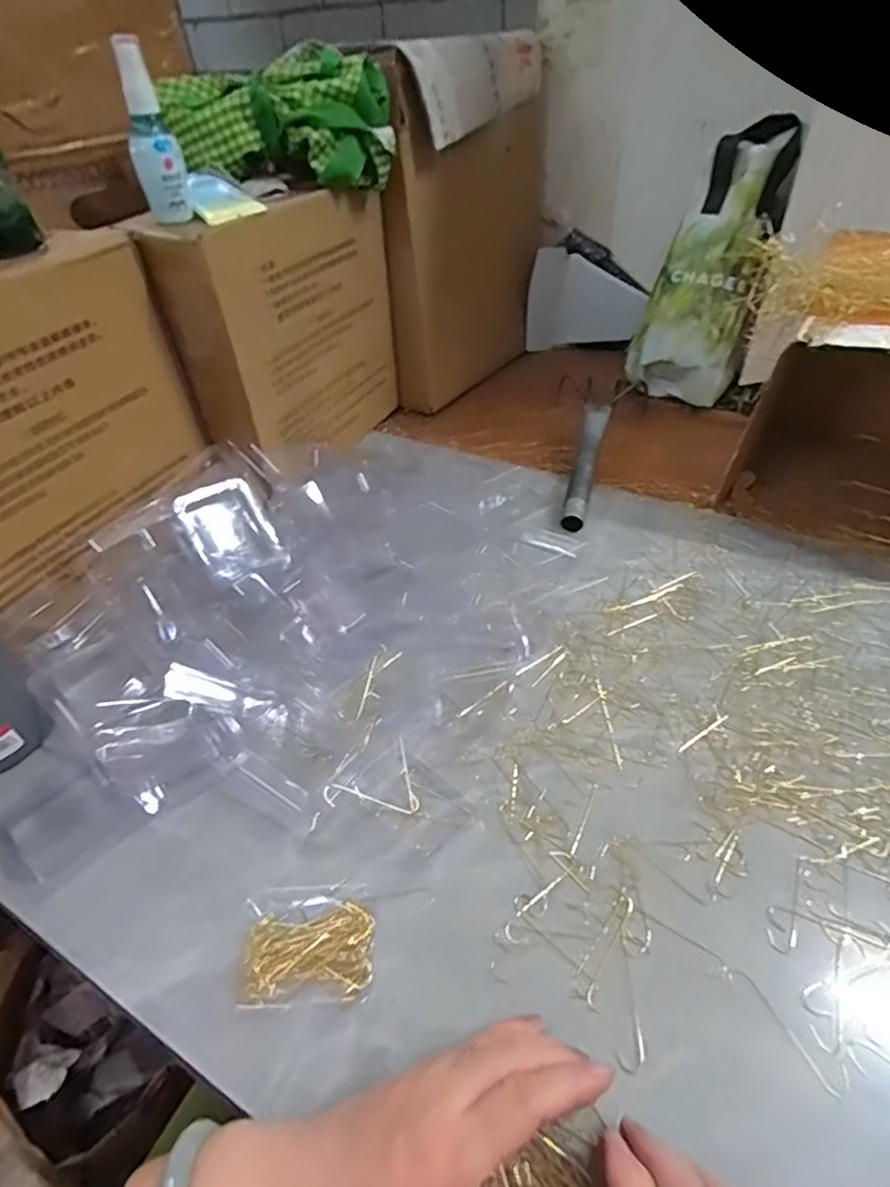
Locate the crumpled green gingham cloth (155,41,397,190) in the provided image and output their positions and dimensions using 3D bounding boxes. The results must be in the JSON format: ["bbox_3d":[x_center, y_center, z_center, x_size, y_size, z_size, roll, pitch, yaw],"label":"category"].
[{"bbox_3d":[-0.158,-0.458,0.599,0.209,0.094,0.082,-2,42,2],"label":"crumpled green gingham cloth"}]

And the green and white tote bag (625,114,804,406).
[{"bbox_3d":[0.333,-0.408,0.757,0.132,0.325,0.072,29,28,28],"label":"green and white tote bag"}]

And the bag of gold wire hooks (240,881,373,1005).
[{"bbox_3d":[-0.077,0.196,0.348,0.072,0.013,0.063,-5,42,-1],"label":"bag of gold wire hooks"}]

